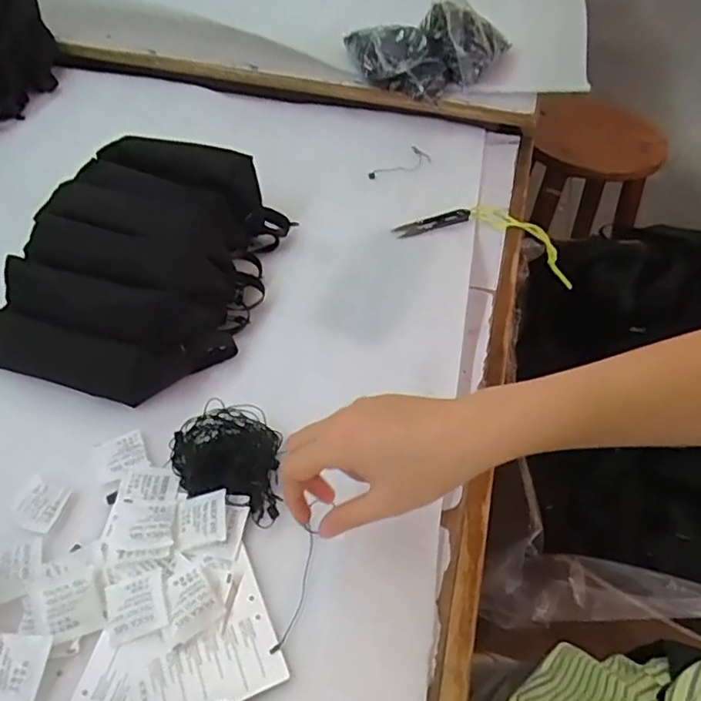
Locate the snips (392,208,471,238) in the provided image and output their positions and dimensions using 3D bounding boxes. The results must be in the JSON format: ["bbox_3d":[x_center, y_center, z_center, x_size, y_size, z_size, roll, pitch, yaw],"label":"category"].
[{"bbox_3d":[0.094,-0.145,0.694,0.105,0.007,0.021,-19,54,-21],"label":"snips"}]

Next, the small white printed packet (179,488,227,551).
[{"bbox_3d":[-0.105,0.119,0.438,0.033,0.010,0.039,-2,50,-8],"label":"small white printed packet"}]

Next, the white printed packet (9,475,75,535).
[{"bbox_3d":[-0.225,0.111,0.447,0.037,0.004,0.039,16,50,8],"label":"white printed packet"}]

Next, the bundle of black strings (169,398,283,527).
[{"bbox_3d":[-0.097,0.081,0.471,0.082,0.022,0.095,1,49,-5],"label":"bundle of black strings"}]

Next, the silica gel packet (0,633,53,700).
[{"bbox_3d":[-0.203,0.192,0.372,0.035,0.008,0.039,4,49,-2],"label":"silica gel packet"}]

